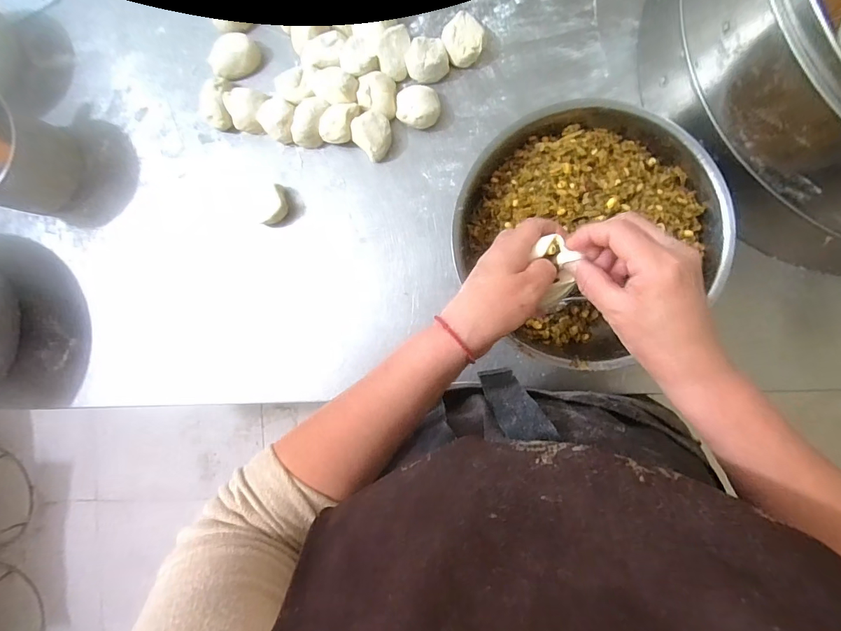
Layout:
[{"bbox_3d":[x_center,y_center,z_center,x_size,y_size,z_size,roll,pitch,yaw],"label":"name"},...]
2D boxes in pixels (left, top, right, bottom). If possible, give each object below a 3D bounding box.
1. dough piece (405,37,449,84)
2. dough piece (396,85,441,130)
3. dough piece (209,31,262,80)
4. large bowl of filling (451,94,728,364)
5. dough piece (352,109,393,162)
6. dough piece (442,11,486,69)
[{"bbox_3d":[0.008,-0.294,0.482,0.048,0.032,0.041,-6,90,5],"label":"dough piece"},{"bbox_3d":[-0.003,-0.238,0.480,0.051,0.025,0.043,13,91,5],"label":"dough piece"},{"bbox_3d":[-0.228,-0.317,0.510,0.060,0.030,0.039,-34,87,4],"label":"dough piece"},{"bbox_3d":[0.169,-0.086,0.434,0.255,0.095,0.247,0,90,5],"label":"large bowl of filling"},{"bbox_3d":[-0.054,-0.212,0.488,0.043,0.032,0.046,0,90,5],"label":"dough piece"},{"bbox_3d":[0.049,-0.316,0.480,0.045,0.025,0.056,2,90,5],"label":"dough piece"}]

